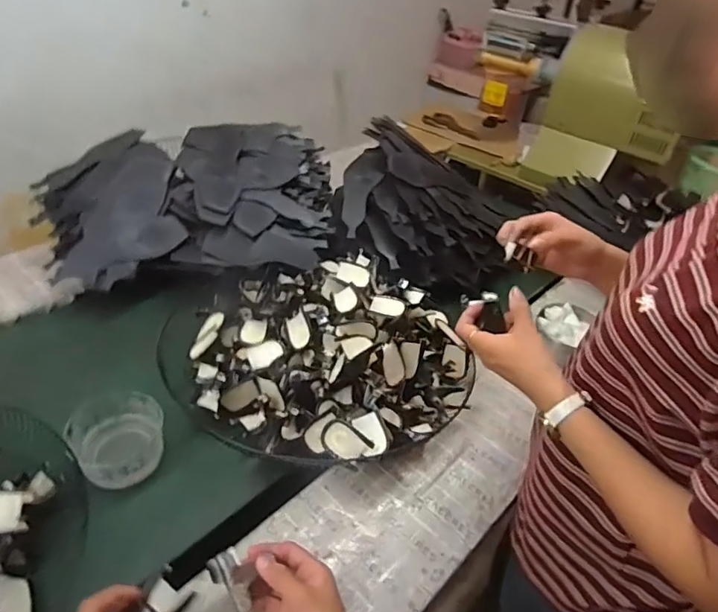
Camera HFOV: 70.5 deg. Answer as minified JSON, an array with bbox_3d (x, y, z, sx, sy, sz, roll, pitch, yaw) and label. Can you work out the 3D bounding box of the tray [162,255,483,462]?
[{"bbox_3d":[-0.062,0.059,0.780,0.461,0.115,0.386,17,41,16],"label":"tray"}]

